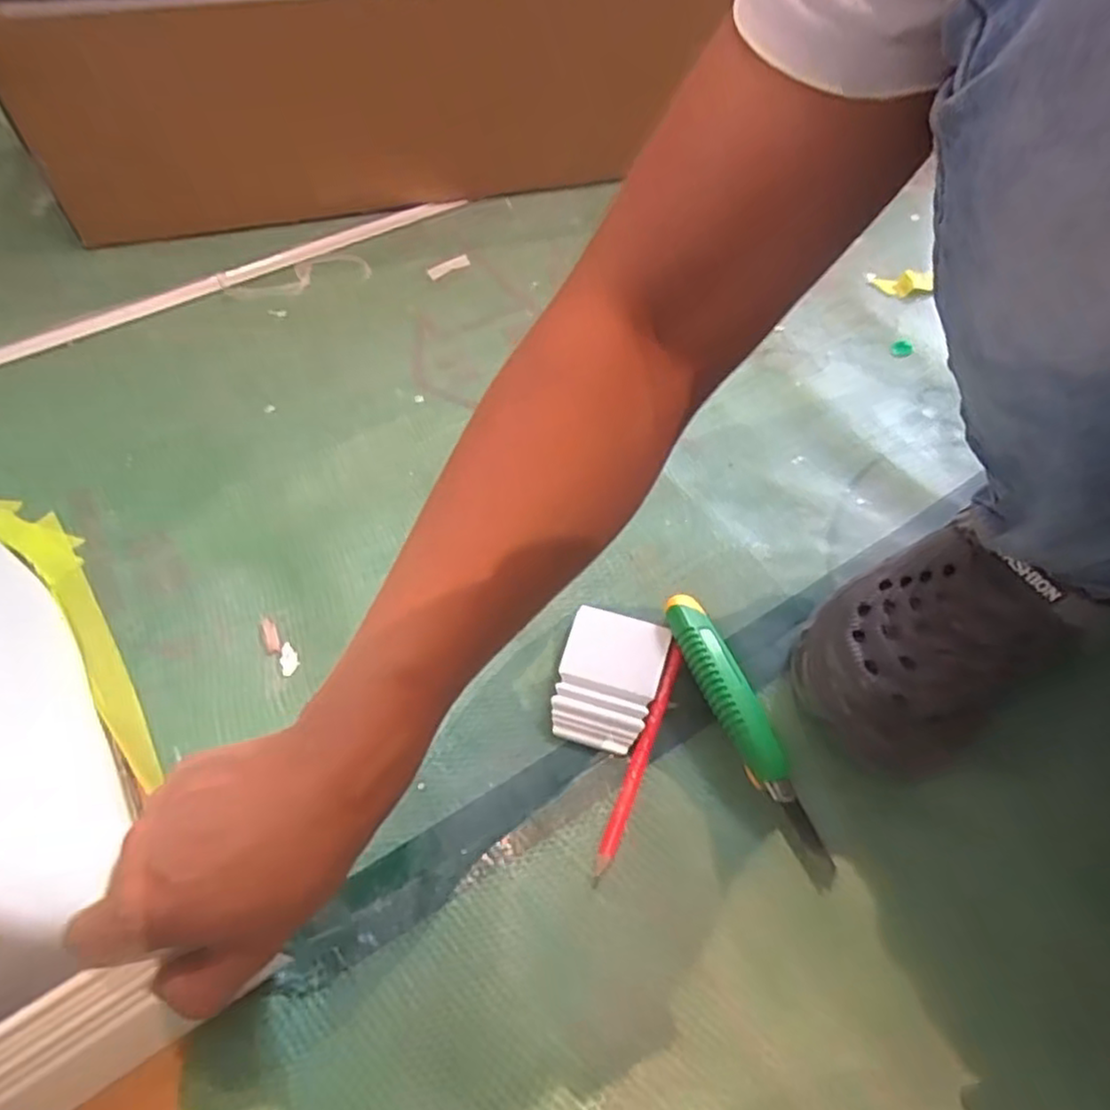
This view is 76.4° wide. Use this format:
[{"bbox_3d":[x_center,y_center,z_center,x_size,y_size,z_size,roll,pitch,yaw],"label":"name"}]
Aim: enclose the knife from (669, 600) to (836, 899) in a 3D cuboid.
[{"bbox_3d":[0.129,0.113,0.473,0.033,0.021,0.202,-17,57,-13],"label":"knife"}]

